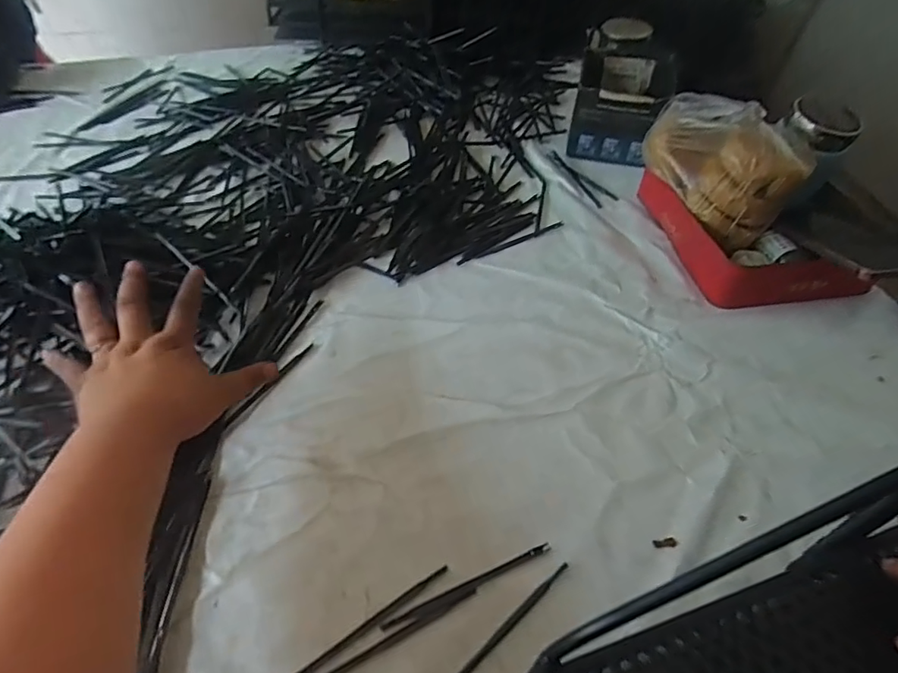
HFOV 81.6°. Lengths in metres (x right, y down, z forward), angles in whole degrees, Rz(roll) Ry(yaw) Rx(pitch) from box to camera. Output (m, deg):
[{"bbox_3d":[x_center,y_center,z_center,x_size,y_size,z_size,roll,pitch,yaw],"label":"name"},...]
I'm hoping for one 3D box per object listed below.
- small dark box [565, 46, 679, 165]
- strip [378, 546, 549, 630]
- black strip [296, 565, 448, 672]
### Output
[{"bbox_3d":[0.252,-0.339,0.780,0.122,0.109,0.147,16,51,11],"label":"small dark box"},{"bbox_3d":[0.015,0.184,0.385,0.134,0.008,0.007,-17,52,-17],"label":"strip"},{"bbox_3d":[-0.058,0.205,0.370,0.132,0.007,0.006,-28,56,-24],"label":"black strip"}]

